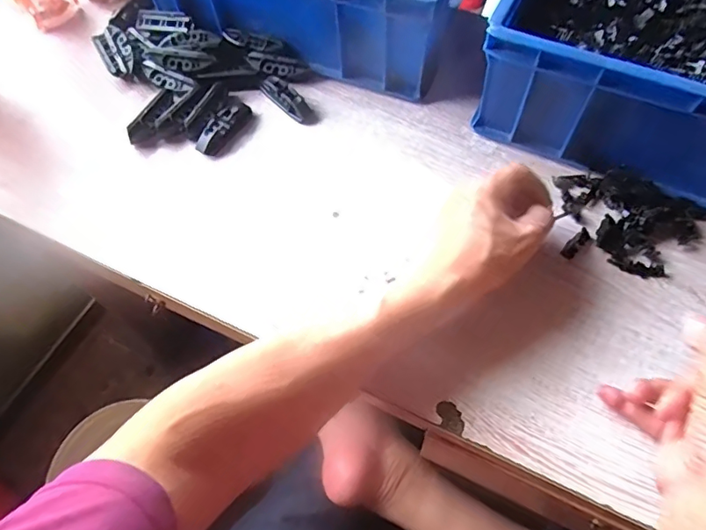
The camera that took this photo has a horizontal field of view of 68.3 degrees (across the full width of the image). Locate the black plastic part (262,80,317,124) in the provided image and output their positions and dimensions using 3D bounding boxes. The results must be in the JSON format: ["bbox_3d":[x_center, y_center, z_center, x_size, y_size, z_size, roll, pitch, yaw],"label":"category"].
[{"bbox_3d":[-0.067,-0.171,0.544,0.025,0.010,0.069,-38,68,-16],"label":"black plastic part"}]

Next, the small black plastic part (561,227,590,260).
[{"bbox_3d":[0.200,-0.019,0.465,0.034,0.004,0.012,-41,69,-17],"label":"small black plastic part"}]

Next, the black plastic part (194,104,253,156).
[{"bbox_3d":[-0.129,-0.138,0.529,0.024,0.020,0.067,28,67,15],"label":"black plastic part"}]

